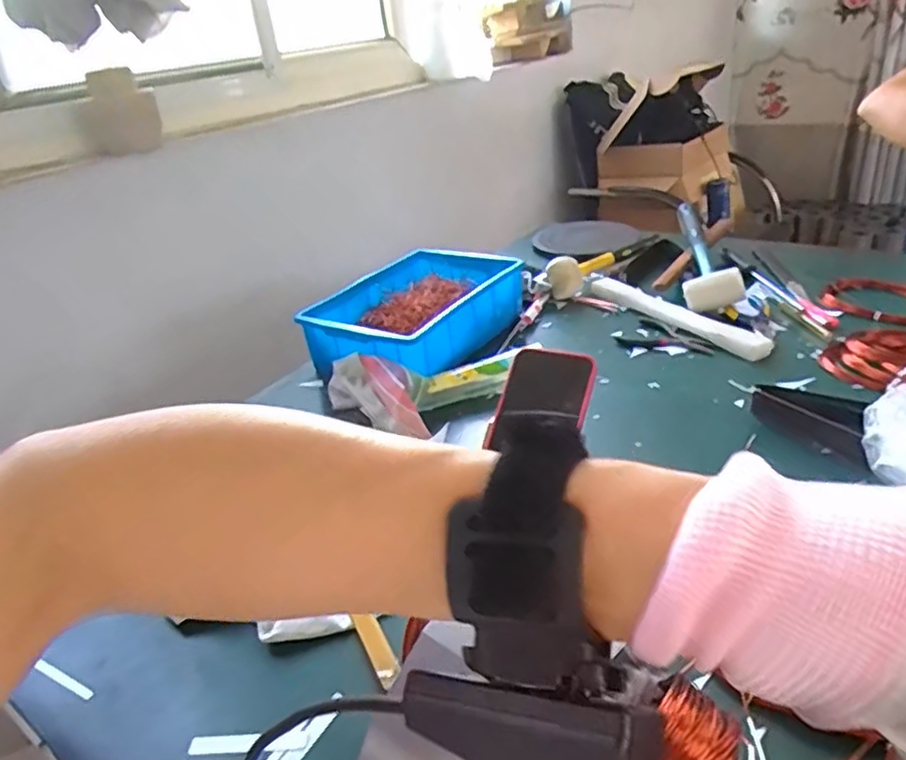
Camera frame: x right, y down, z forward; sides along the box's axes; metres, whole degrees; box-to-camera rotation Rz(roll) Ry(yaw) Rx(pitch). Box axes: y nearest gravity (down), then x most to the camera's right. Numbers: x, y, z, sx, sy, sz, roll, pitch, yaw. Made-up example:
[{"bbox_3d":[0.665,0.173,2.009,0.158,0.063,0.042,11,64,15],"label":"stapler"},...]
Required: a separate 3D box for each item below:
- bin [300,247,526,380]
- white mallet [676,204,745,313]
[{"bbox_3d":[-0.045,-0.097,0.929,0.212,0.071,0.300,12,34,31],"label":"bin"},{"bbox_3d":[0.372,-0.189,0.989,0.074,0.079,0.241,-2,29,11],"label":"white mallet"}]

